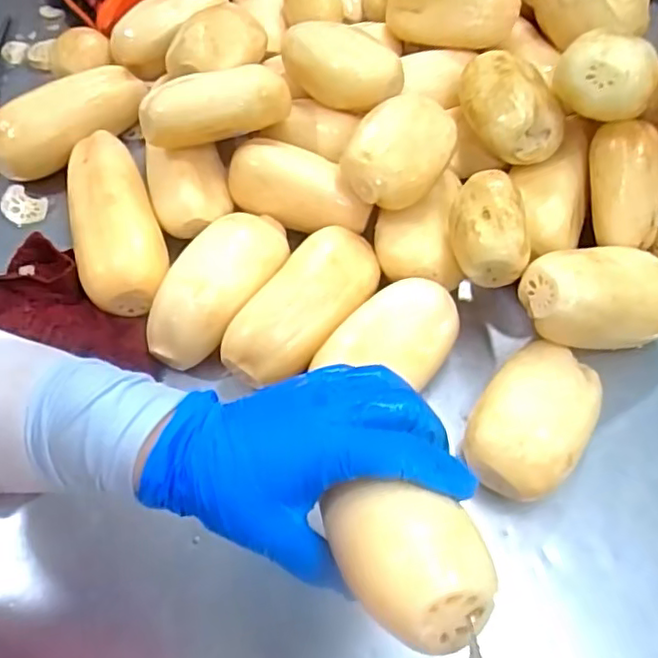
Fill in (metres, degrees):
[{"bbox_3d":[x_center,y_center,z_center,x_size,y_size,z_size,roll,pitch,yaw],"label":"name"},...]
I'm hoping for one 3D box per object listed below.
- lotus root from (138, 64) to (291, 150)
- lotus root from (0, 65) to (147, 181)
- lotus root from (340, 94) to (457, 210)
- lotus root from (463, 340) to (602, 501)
[{"bbox_3d":[-0.099,-0.192,0.564,0.130,0.063,0.061,-5,61,-3],"label":"lotus root"},{"bbox_3d":[-0.257,-0.204,0.630,0.165,0.061,0.072,-39,67,-21],"label":"lotus root"},{"bbox_3d":[0.061,-0.148,0.541,0.075,0.057,0.114,28,64,15],"label":"lotus root"},{"bbox_3d":[0.152,0.067,0.476,0.074,0.060,0.114,30,64,16],"label":"lotus root"}]

